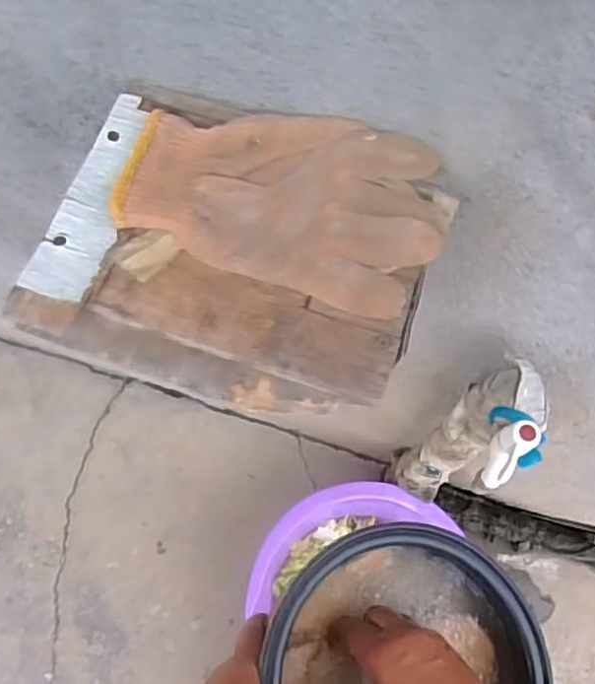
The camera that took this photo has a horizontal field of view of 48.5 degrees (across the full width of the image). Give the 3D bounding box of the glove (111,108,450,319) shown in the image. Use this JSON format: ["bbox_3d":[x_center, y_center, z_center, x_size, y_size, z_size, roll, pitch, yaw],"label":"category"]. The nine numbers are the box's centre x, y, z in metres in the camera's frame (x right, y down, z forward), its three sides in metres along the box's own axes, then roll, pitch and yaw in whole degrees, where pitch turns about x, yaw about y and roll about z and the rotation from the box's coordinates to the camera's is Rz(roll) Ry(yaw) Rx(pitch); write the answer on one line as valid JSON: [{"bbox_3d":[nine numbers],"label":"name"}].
[{"bbox_3d":[-0.007,-0.095,0.424,0.196,0.020,0.118,16,69,4],"label":"glove"}]

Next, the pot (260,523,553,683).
[{"bbox_3d":[0.080,0.243,0.457,0.189,0.080,0.212,-3,69,-3],"label":"pot"}]

